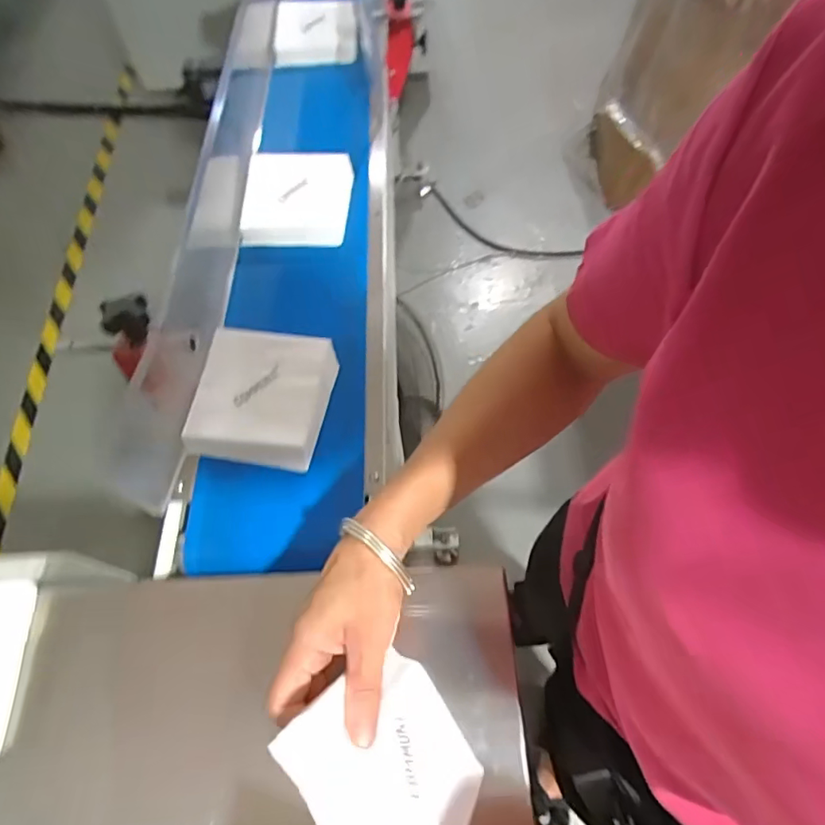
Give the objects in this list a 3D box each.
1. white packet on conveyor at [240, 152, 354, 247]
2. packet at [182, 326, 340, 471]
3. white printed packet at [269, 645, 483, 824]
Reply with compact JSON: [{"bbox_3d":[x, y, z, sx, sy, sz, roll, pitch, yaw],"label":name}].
[{"bbox_3d":[-0.136,-0.255,0.626,0.120,0.042,0.115,0,63,2],"label":"white packet on conveyor"},{"bbox_3d":[-0.139,-0.017,0.502,0.122,0.027,0.128,8,63,6],"label":"packet"},{"bbox_3d":[-0.008,0.206,0.316,0.111,0.125,0.016,47,113,16],"label":"white printed packet"}]

